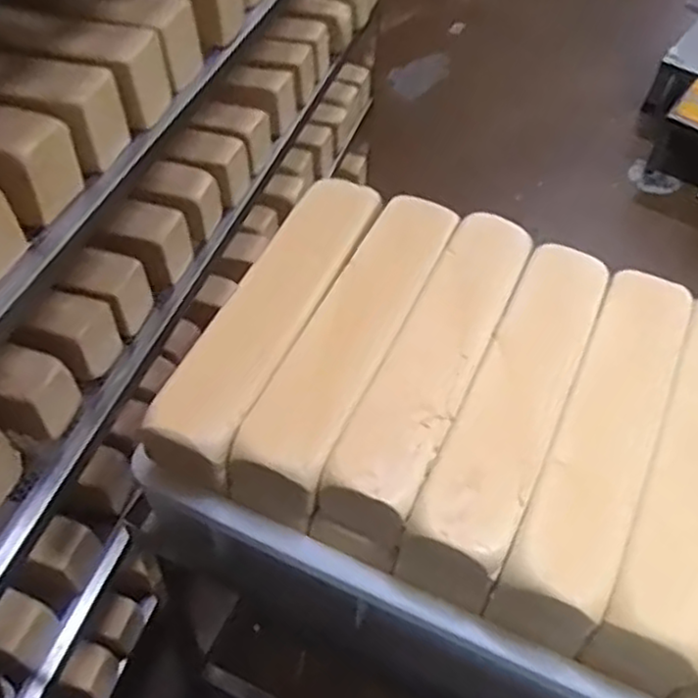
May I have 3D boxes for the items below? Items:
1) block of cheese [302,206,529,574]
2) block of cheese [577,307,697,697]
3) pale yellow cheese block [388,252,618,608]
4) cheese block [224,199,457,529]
[{"bbox_3d":[0.074,0.021,0.652,0.074,0.092,0.330,22,52,13],"label":"block of cheese"},{"bbox_3d":[0.280,0.110,0.607,0.077,0.104,0.334,23,52,14],"label":"block of cheese"},{"bbox_3d":[0.141,0.053,0.638,0.078,0.097,0.322,23,52,14],"label":"pale yellow cheese block"},{"bbox_3d":[0.005,-0.004,0.669,0.076,0.072,0.355,22,52,13],"label":"cheese block"}]

